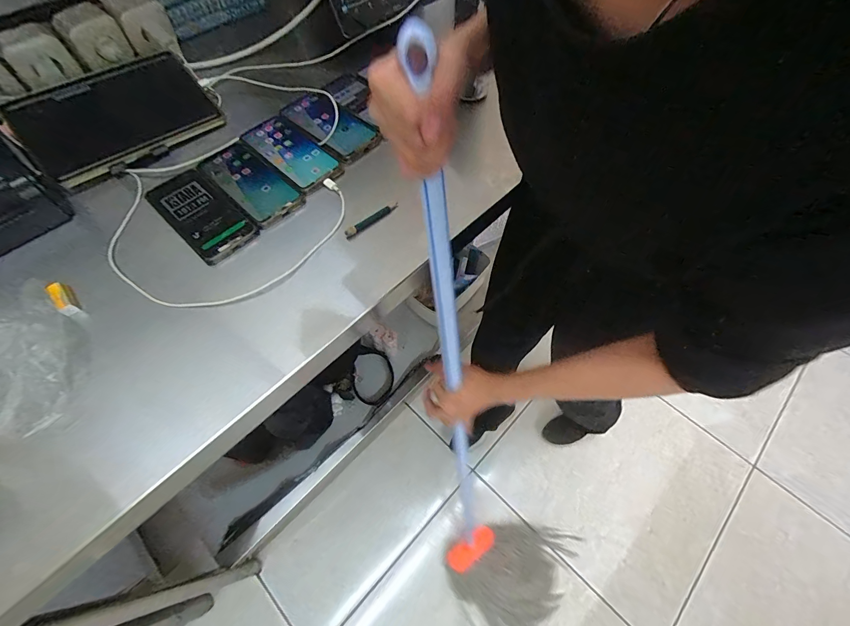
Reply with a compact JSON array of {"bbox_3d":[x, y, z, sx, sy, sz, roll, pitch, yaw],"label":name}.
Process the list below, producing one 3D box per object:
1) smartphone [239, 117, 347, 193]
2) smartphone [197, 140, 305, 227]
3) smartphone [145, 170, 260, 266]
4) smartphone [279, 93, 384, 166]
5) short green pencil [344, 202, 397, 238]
[{"bbox_3d":[-0.203,-0.246,0.548,0.168,0.017,0.075,39,68,19],"label":"smartphone"},{"bbox_3d":[-0.254,-0.190,0.519,0.171,0.016,0.073,39,66,22],"label":"smartphone"},{"bbox_3d":[-0.303,-0.135,0.488,0.169,0.017,0.079,39,68,20],"label":"smartphone"},{"bbox_3d":[-0.154,-0.303,0.574,0.175,0.013,0.082,39,72,16],"label":"smartphone"},{"bbox_3d":[-0.073,-0.128,0.489,0.085,0.008,0.008,-41,68,-20],"label":"short green pencil"}]

